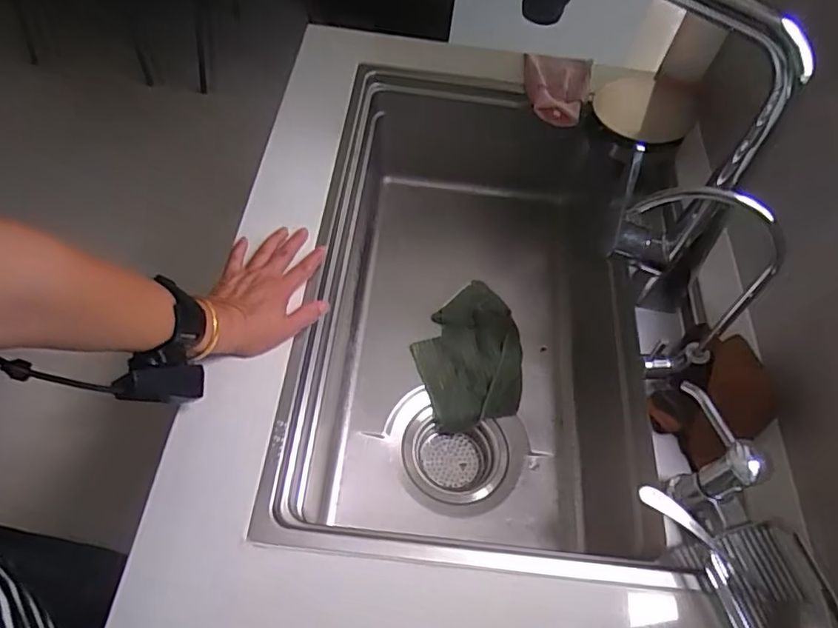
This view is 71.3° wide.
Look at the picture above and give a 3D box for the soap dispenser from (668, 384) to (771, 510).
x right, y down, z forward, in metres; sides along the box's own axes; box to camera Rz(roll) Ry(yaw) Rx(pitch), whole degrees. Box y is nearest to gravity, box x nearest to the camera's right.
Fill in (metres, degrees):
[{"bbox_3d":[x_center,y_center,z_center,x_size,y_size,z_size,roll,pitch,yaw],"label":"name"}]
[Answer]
[{"bbox_3d":[0.268,0.128,0.560,0.035,0.121,0.097,-14,61,-12],"label":"soap dispenser"}]

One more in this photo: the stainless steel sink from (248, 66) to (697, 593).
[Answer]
[{"bbox_3d":[0.079,0.005,0.792,0.408,0.277,0.661,7,57,-2],"label":"stainless steel sink"}]

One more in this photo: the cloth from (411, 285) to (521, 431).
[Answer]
[{"bbox_3d":[0.071,0.052,0.849,0.150,0.032,0.203,-7,60,-8],"label":"cloth"}]

